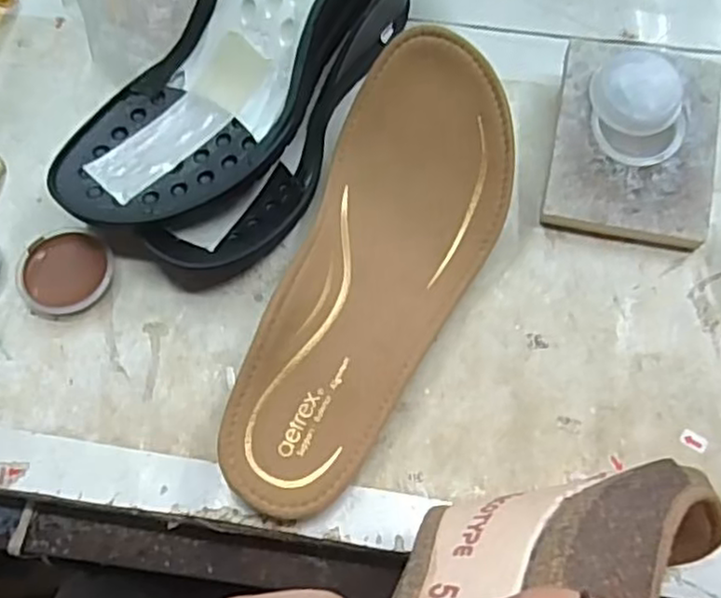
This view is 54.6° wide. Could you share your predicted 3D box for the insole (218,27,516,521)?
[{"bbox_3d":[0.010,-0.012,0.316,0.084,0.054,0.219,18,69,8],"label":"insole"}]

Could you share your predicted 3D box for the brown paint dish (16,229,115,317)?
[{"bbox_3d":[-0.144,-0.014,0.340,0.045,0.009,0.040,-35,71,-13],"label":"brown paint dish"}]

